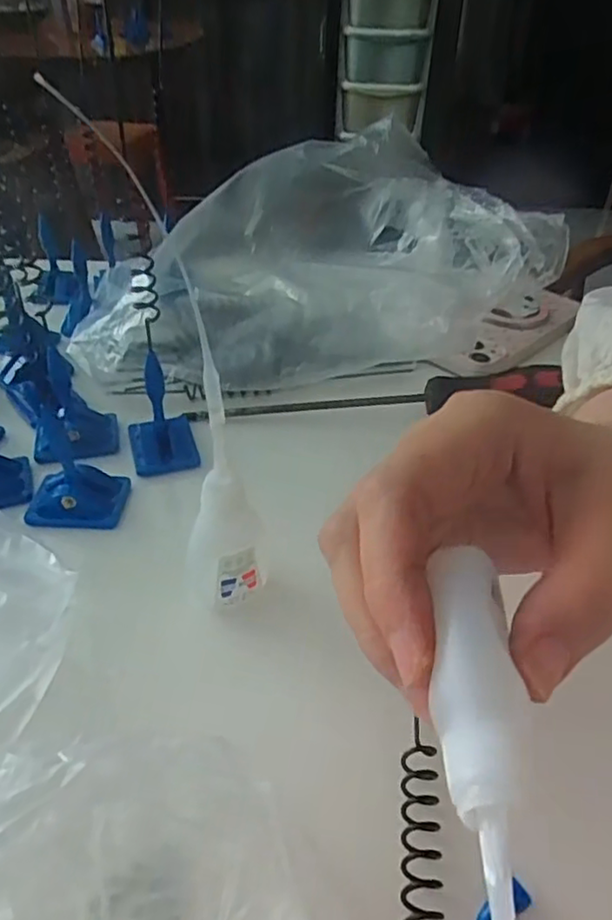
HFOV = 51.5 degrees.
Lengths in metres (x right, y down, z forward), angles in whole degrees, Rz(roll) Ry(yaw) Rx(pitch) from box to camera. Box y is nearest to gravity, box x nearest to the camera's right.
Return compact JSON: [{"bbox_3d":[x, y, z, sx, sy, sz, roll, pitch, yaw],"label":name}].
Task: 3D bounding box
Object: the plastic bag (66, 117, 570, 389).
[{"bbox_3d":[0.008,-0.133,0.423,0.307,0.129,0.166,-13,41,-17],"label":"plastic bag"}]

